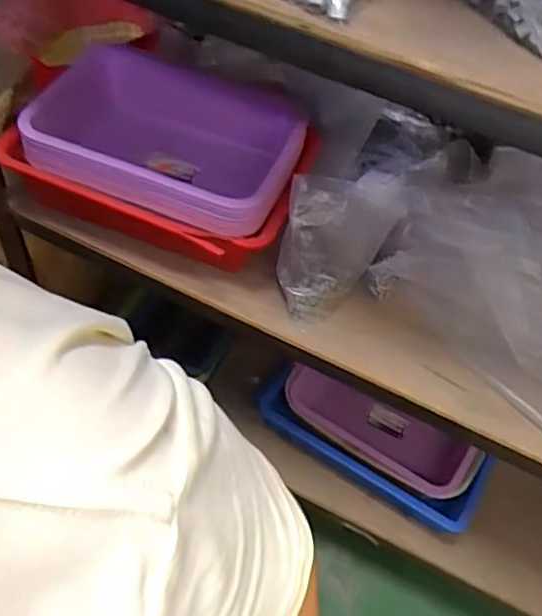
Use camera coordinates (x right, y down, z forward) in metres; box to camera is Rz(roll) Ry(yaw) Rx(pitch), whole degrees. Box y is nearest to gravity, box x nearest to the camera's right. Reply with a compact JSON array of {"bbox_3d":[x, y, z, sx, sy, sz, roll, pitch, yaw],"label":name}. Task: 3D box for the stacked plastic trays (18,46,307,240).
[{"bbox_3d":[-0.123,-0.191,0.765,0.298,0.132,0.228,20,53,10],"label":"stacked plastic trays"}]

